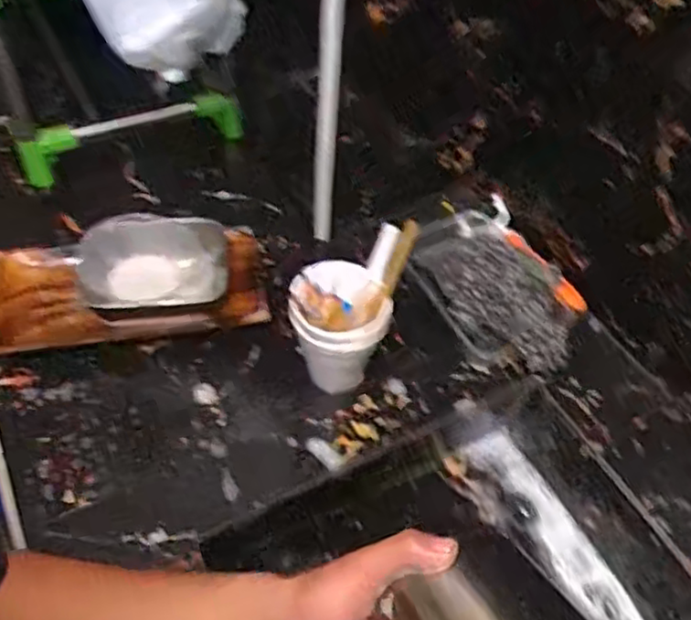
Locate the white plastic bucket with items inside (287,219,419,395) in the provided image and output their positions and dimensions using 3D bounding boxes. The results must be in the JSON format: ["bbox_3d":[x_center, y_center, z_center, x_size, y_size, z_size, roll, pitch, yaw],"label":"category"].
[{"bbox_3d":[0.003,0.009,0.582,0.104,0.151,0.078,2,51,-3],"label":"white plastic bucket with items inside"}]

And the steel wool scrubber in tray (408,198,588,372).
[{"bbox_3d":[0.149,-0.034,0.677,0.143,0.066,0.217,-12,53,-14],"label":"steel wool scrubber in tray"}]

